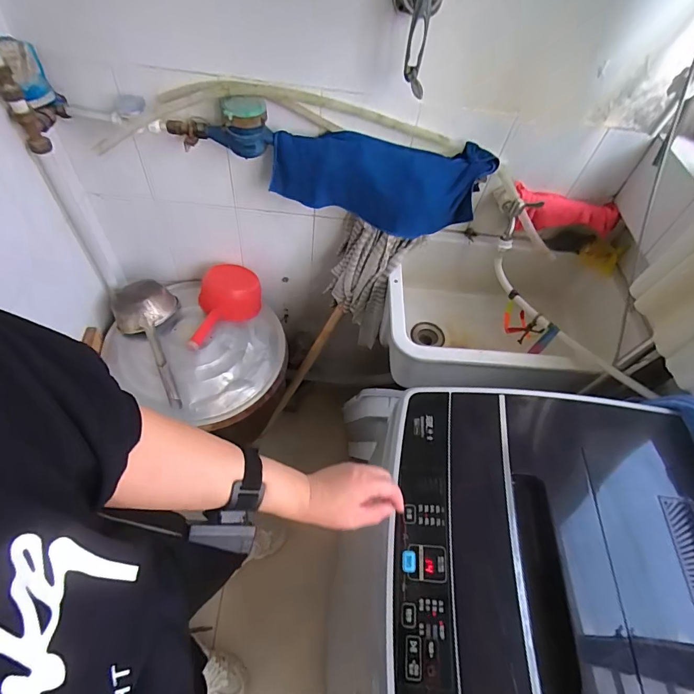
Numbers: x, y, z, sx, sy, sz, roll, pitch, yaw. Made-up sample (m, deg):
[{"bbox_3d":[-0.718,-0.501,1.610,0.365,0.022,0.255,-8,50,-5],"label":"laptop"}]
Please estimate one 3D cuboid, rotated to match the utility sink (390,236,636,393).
[{"bbox_3d":[0.379,-0.051,1.065,0.570,0.266,0.390,5,56,-2],"label":"utility sink"}]

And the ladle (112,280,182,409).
[{"bbox_3d":[-0.495,-0.030,1.036,0.153,0.081,0.347,-19,72,-17],"label":"ladle"}]

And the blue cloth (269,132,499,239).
[{"bbox_3d":[0.069,-0.356,0.910,0.467,0.200,0.054,4,37,-1],"label":"blue cloth"}]

